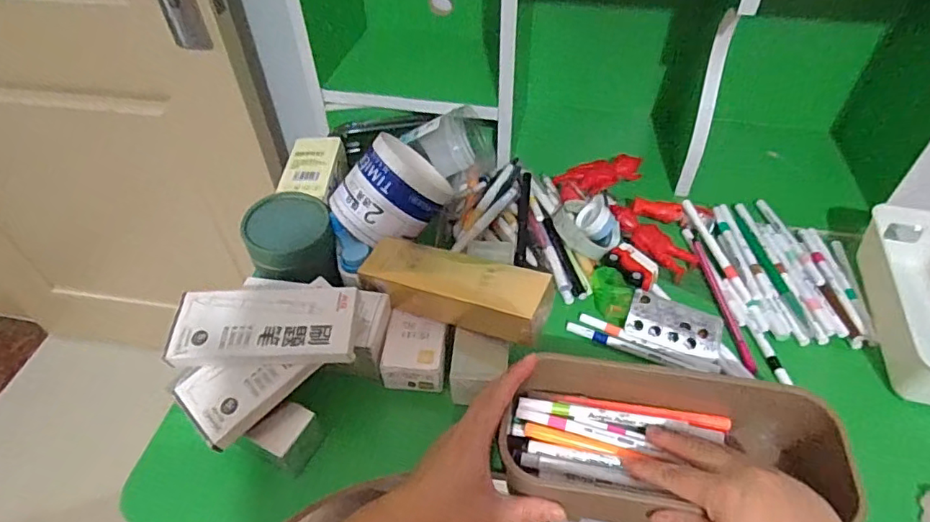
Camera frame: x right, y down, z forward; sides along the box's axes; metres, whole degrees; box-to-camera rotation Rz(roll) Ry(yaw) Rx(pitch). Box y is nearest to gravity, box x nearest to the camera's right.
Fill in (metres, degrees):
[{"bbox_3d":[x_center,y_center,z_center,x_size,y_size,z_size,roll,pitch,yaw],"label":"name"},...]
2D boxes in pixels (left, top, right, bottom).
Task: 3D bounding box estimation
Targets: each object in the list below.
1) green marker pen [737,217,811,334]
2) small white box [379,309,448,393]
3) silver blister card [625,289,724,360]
[{"bbox_3d":[0.324,0.010,0.587,0.012,0.008,0.155,-6,48,-4],"label":"green marker pen"},{"bbox_3d":[-0.045,0.085,0.510,0.056,0.032,0.064,5,48,6],"label":"small white box"},{"bbox_3d":[0.205,0.062,0.537,0.087,0.005,0.048,19,66,13],"label":"silver blister card"}]

